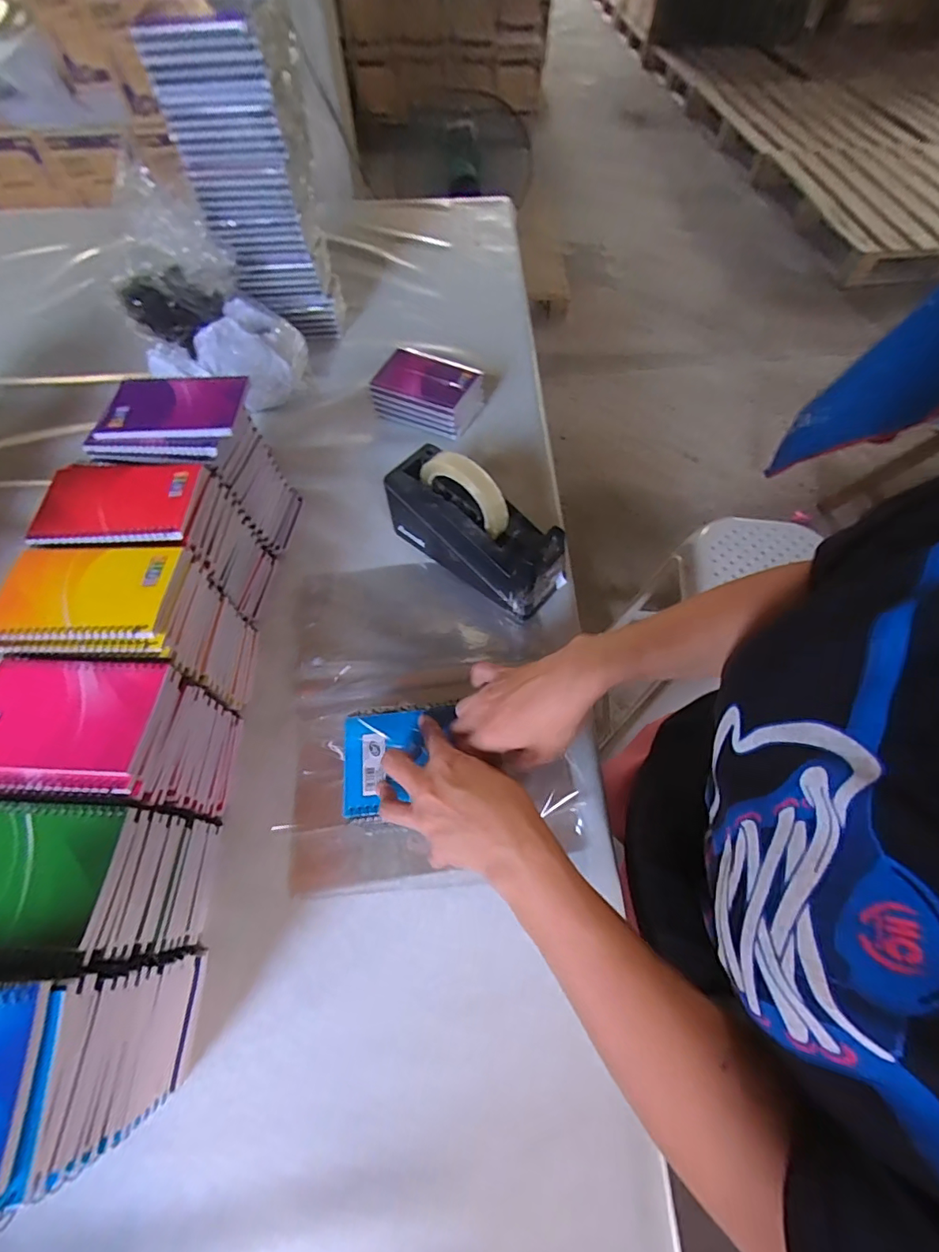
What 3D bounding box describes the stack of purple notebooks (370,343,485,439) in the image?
[{"bbox_3d":[-0.056,-0.325,0.686,0.135,0.058,0.099,23,63,12],"label":"stack of purple notebooks"}]

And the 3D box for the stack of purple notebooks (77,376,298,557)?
[{"bbox_3d":[-0.291,-0.172,0.542,0.141,0.158,0.106,8,61,4],"label":"stack of purple notebooks"}]

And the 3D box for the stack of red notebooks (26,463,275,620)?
[{"bbox_3d":[-0.305,-0.075,0.496,0.143,0.157,0.101,2,61,1],"label":"stack of red notebooks"}]

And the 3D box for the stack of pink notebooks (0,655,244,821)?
[{"bbox_3d":[-0.288,0.102,0.407,0.135,0.139,0.100,4,59,2],"label":"stack of pink notebooks"}]

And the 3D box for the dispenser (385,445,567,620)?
[{"bbox_3d":[0.005,-0.107,0.529,0.206,0.135,0.073,37,67,18],"label":"dispenser"}]

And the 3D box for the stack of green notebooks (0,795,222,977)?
[{"bbox_3d":[-0.288,0.191,0.365,0.142,0.130,0.098,0,59,-1],"label":"stack of green notebooks"}]

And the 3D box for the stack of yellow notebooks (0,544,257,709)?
[{"bbox_3d":[-0.296,0.013,0.447,0.137,0.155,0.096,-2,59,-1],"label":"stack of yellow notebooks"}]

